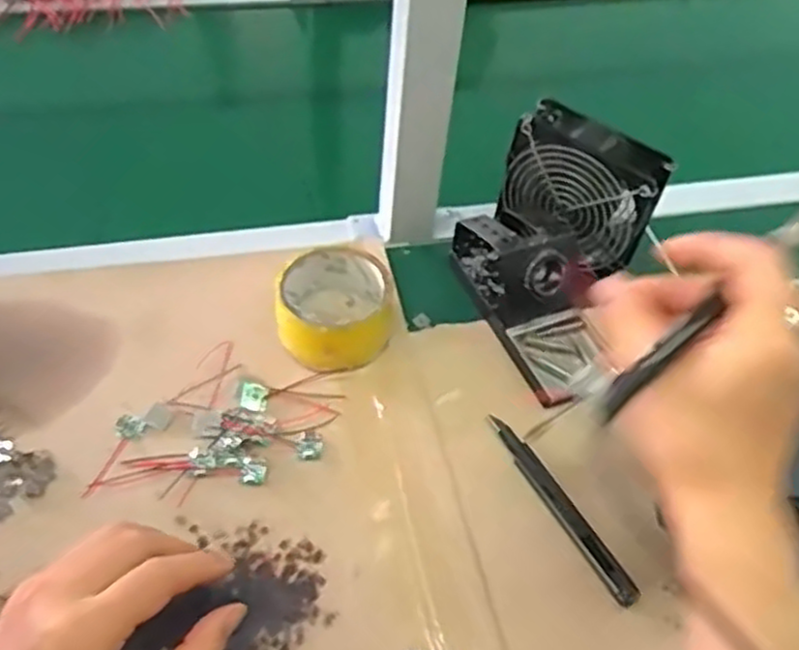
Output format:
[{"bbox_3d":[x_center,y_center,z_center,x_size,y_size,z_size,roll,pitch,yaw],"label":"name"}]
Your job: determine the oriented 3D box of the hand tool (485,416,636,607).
[{"bbox_3d":[0.107,0.120,0.502,0.019,0.008,0.149,-19,53,-20],"label":"hand tool"}]

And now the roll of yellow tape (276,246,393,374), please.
[{"bbox_3d":[-0.048,-0.013,0.568,0.082,0.049,0.089,3,49,-3],"label":"roll of yellow tape"}]

